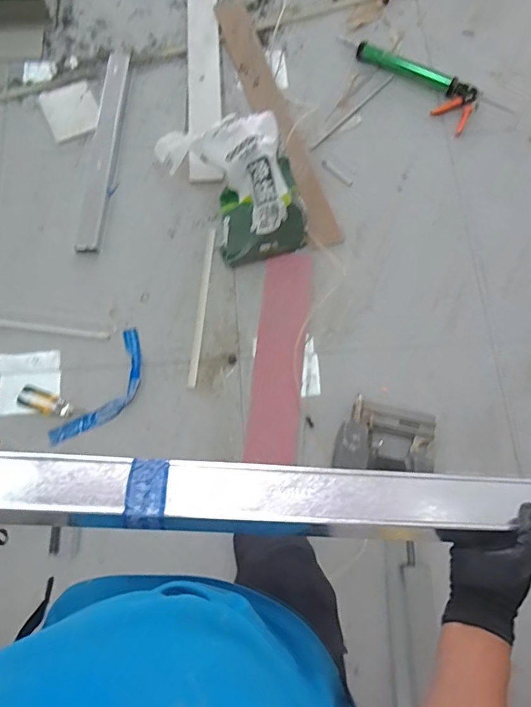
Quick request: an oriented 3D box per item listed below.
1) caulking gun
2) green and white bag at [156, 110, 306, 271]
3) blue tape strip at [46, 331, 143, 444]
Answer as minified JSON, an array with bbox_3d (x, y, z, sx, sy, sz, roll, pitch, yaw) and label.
[{"bbox_3d":[0.491,-0.885,1.526,0.606,0.061,0.167,35,77,9],"label":"caulking gun"},{"bbox_3d":[-0.072,-0.526,1.378,0.324,0.211,0.465,-31,77,-9],"label":"green and white bag"},{"bbox_3d":[-0.461,0.116,1.364,0.136,0.012,0.389,31,76,8],"label":"blue tape strip"}]

